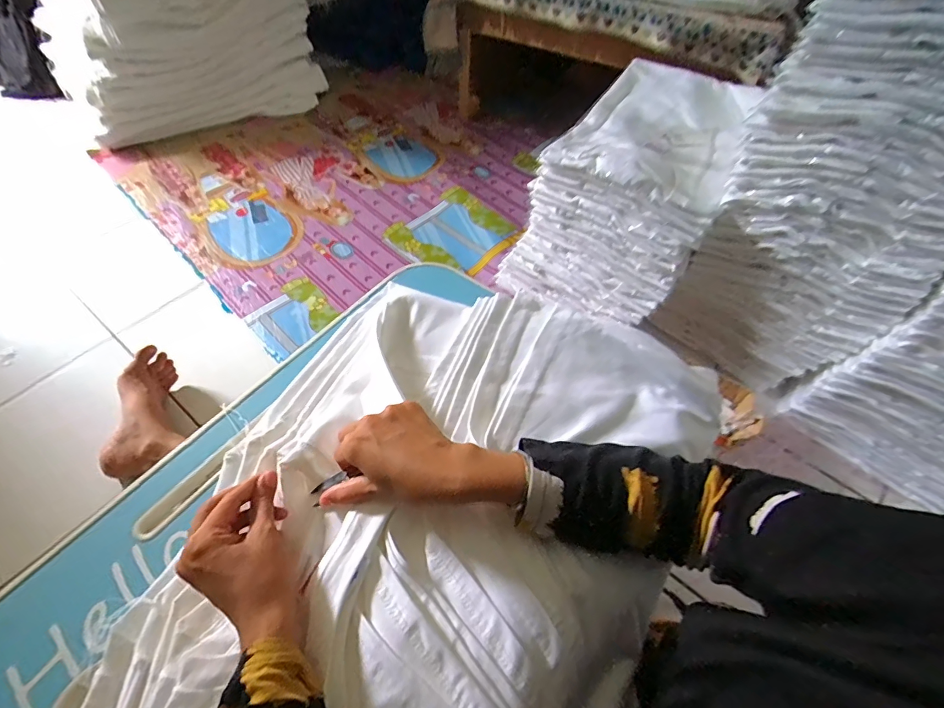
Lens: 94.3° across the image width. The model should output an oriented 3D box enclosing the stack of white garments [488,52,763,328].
[{"bbox_3d":[0.283,-0.275,0.789,0.278,0.302,0.318,33,61,18],"label":"stack of white garments"}]

